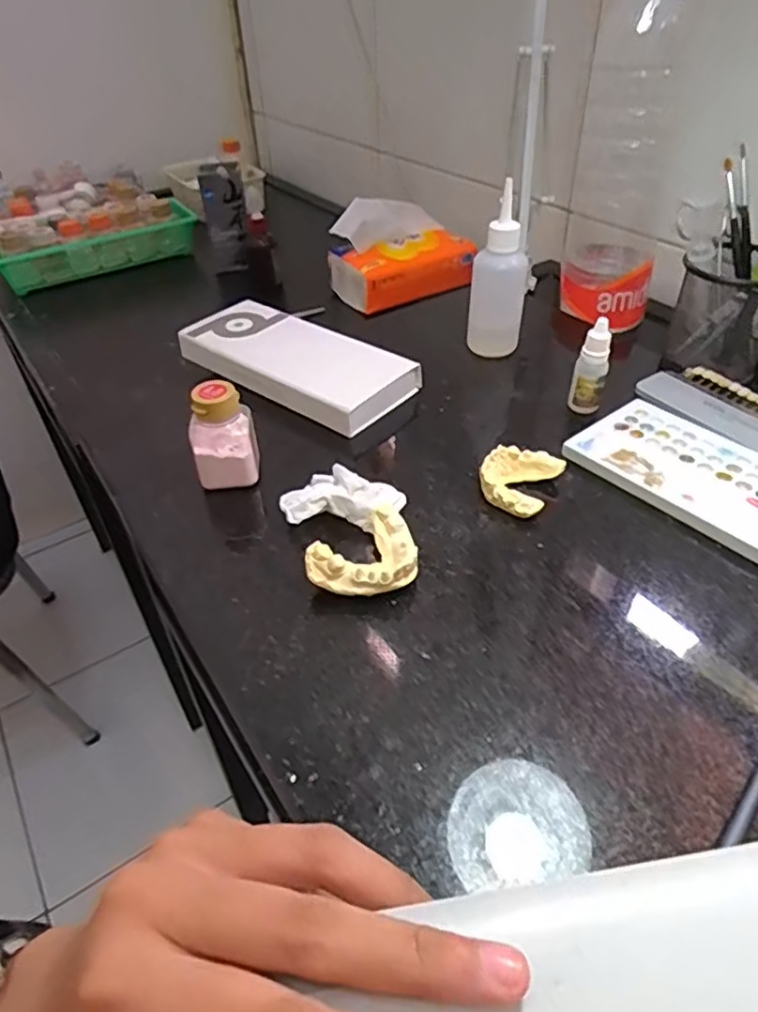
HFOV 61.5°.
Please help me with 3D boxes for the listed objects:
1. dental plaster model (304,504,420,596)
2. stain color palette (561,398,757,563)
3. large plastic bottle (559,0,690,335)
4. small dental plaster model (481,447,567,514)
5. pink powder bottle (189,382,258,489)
[{"bbox_3d":[-0.011,0.028,0.391,0.065,0.030,0.058,-6,42,-2],"label":"dental plaster model"},{"bbox_3d":[0.219,-0.025,0.447,0.098,0.009,0.153,-32,49,-27],"label":"stain color palette"},{"bbox_3d":[0.225,-0.316,0.580,0.072,0.289,0.081,-15,43,-11],"label":"large plastic bottle"},{"bbox_3d":[0.096,-0.018,0.442,0.048,0.021,0.055,19,47,24],"label":"small dental plaster model"},{"bbox_3d":[-0.110,-0.047,0.450,0.040,0.076,0.031,-5,42,-1],"label":"pink powder bottle"}]

